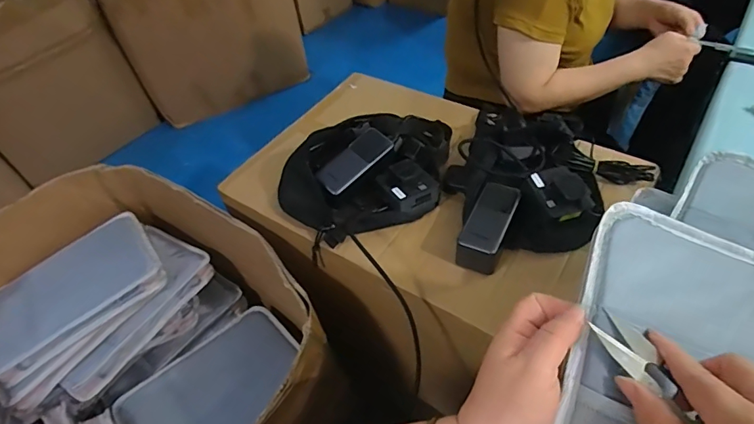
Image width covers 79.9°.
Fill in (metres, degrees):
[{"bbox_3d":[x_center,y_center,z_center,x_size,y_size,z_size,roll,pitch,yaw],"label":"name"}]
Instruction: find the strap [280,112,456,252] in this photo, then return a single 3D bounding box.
[{"bbox_3d":[-0.002,-0.071,0.725,0.214,0.072,0.297,31,59,29],"label":"strap"}]

